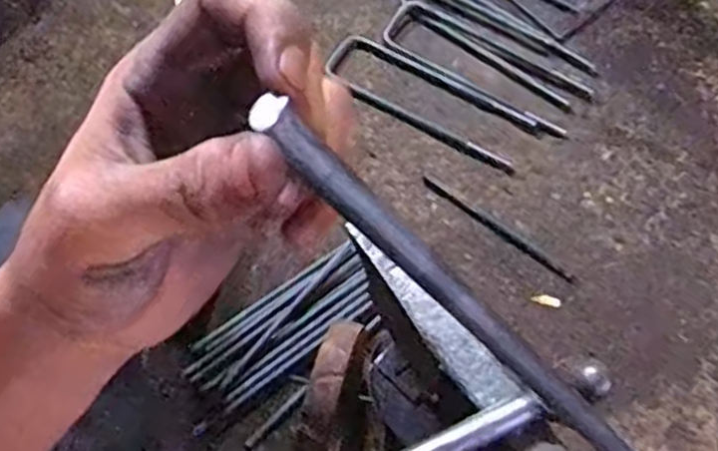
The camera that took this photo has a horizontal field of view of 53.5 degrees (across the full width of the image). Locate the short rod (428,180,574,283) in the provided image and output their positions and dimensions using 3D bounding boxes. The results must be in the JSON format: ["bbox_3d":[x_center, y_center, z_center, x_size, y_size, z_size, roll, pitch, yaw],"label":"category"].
[{"bbox_3d":[0.214,0.005,1.104,0.275,0.009,0.016,35,68,16],"label":"short rod"}]

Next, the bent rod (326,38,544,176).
[{"bbox_3d":[0.121,-0.213,1.196,0.374,0.018,0.131,29,66,12],"label":"bent rod"}]

